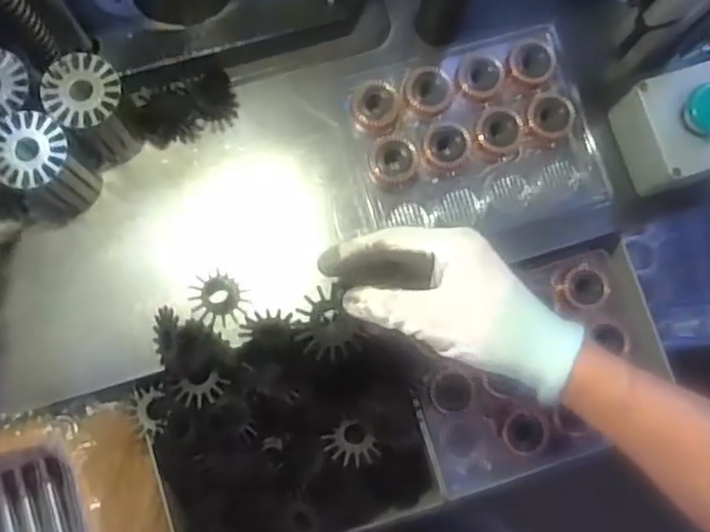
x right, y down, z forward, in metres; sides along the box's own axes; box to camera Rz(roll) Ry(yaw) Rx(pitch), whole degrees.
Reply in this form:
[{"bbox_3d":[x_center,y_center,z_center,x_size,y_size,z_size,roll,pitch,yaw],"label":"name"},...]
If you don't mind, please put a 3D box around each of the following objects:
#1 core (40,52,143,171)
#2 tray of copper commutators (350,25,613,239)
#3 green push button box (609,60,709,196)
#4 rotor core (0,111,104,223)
[{"bbox_3d":[-0.190,-0.111,0.513,0.053,0.079,0.058,0,81,-3],"label":"core"},{"bbox_3d":[0.094,-0.101,0.551,0.187,0.038,0.155,-16,83,-5],"label":"tray of copper commutators"},{"bbox_3d":[0.255,-0.107,0.536,0.081,0.058,0.084,-21,83,-6],"label":"green push button box"},{"bbox_3d":[-0.225,-0.068,0.503,0.057,0.077,0.059,32,81,2],"label":"rotor core"}]

